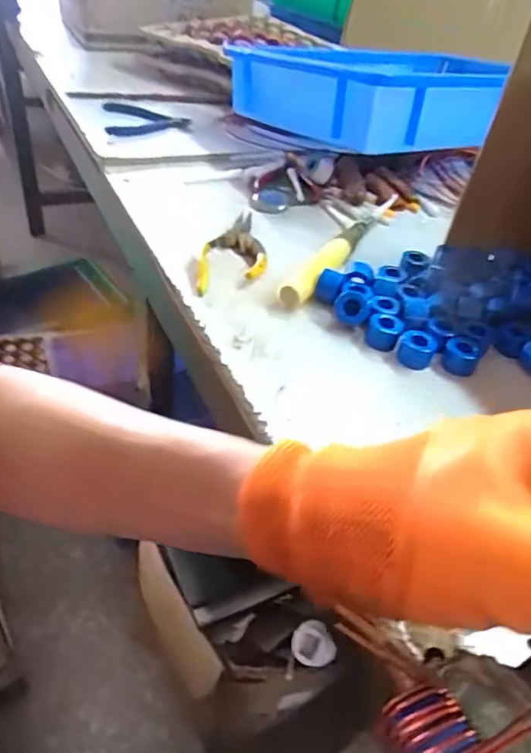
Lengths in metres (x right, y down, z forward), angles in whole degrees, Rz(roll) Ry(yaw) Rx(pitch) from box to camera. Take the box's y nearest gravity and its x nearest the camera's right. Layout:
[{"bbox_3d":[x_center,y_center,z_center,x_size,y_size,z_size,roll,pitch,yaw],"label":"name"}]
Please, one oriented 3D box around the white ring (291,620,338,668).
[{"bbox_3d":[0.055,0.311,0.657,0.042,0.031,0.045,4,41,-3],"label":"white ring"}]

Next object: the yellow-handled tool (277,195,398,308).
[{"bbox_3d":[0.078,-0.135,0.546,0.024,0.030,0.247,21,43,16],"label":"yellow-handled tool"}]

